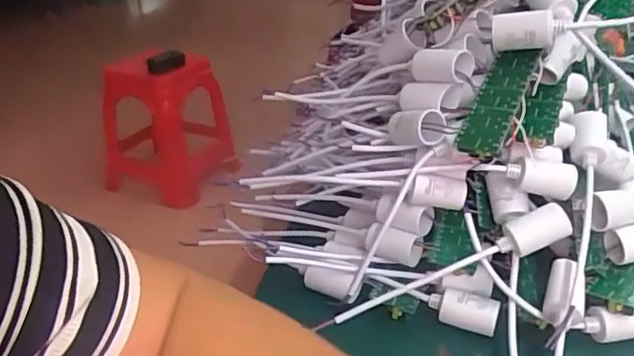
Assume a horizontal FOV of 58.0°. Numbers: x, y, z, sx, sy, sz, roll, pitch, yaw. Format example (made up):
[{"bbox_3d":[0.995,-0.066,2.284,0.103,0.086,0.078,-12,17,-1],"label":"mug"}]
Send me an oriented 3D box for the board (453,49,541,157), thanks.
[{"bbox_3d":[0.142,-0.061,0.449,0.035,0.012,0.099,16,65,30],"label":"board"}]

